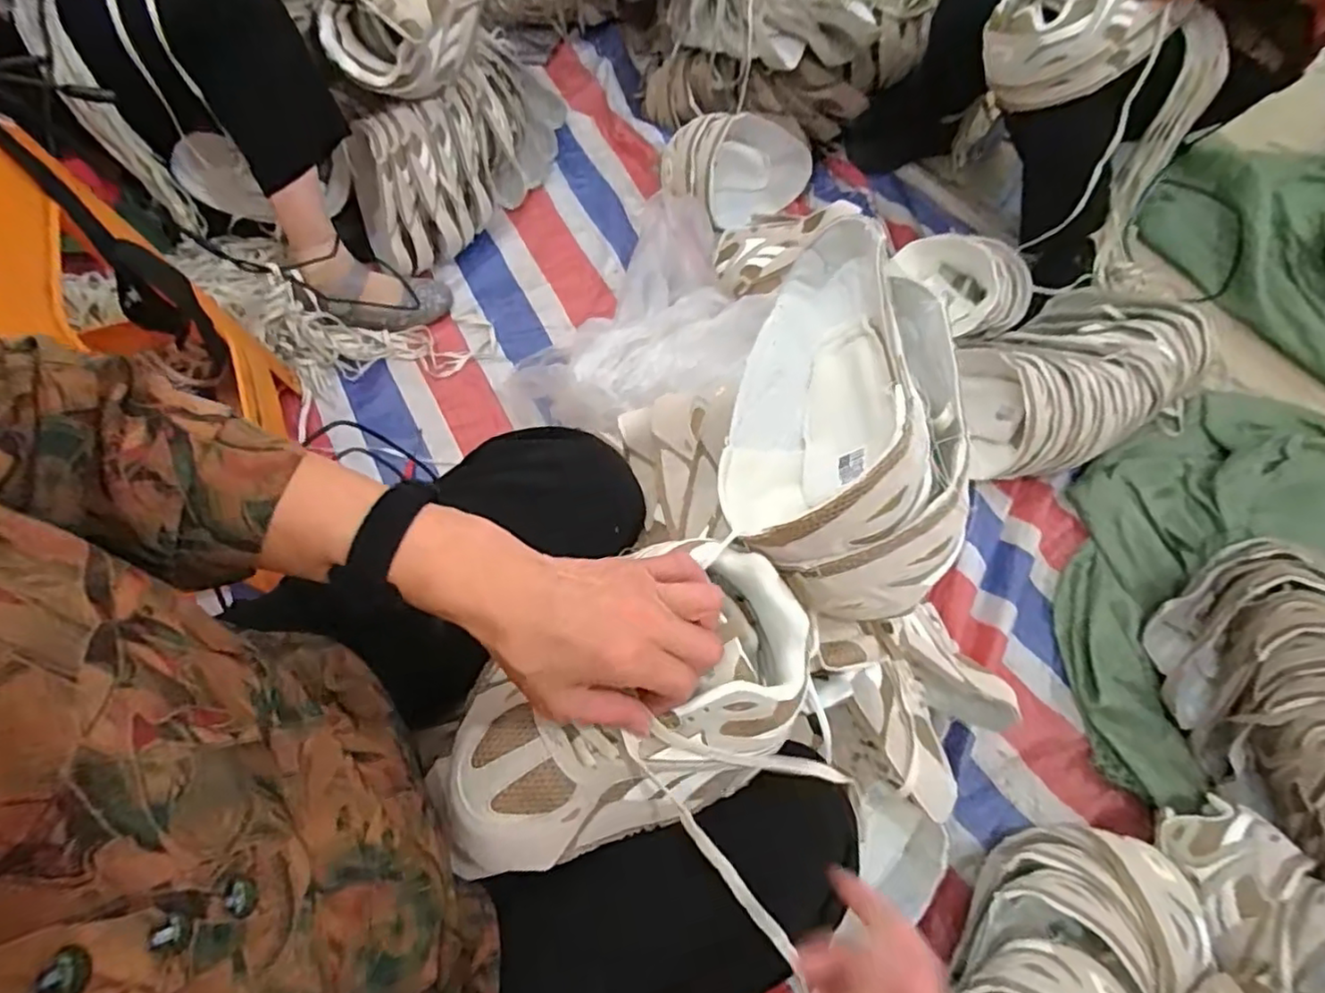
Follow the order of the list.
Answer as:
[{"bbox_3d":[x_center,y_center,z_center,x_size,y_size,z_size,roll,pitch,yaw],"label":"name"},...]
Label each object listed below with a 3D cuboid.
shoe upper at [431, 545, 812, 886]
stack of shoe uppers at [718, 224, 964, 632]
[{"bbox_3d":[-0.026,0.132,0.397,0.246,0.090,0.136,-29,70,-6],"label":"shoe upper"},{"bbox_3d":[0.121,-0.066,0.430,0.135,0.123,0.265,9,66,2],"label":"stack of shoe uppers"}]

